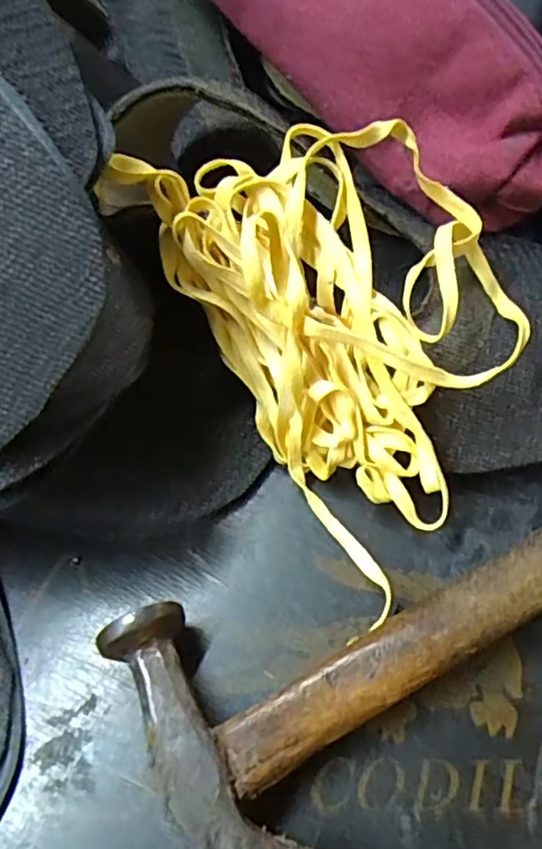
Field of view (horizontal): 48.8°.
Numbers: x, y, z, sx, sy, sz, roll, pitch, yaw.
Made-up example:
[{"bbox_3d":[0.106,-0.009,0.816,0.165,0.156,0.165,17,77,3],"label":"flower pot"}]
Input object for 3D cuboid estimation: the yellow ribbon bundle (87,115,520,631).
[{"bbox_3d":[0.033,-0.037,0.213,0.106,0.052,0.173,-31,93,10],"label":"yellow ribbon bundle"}]

